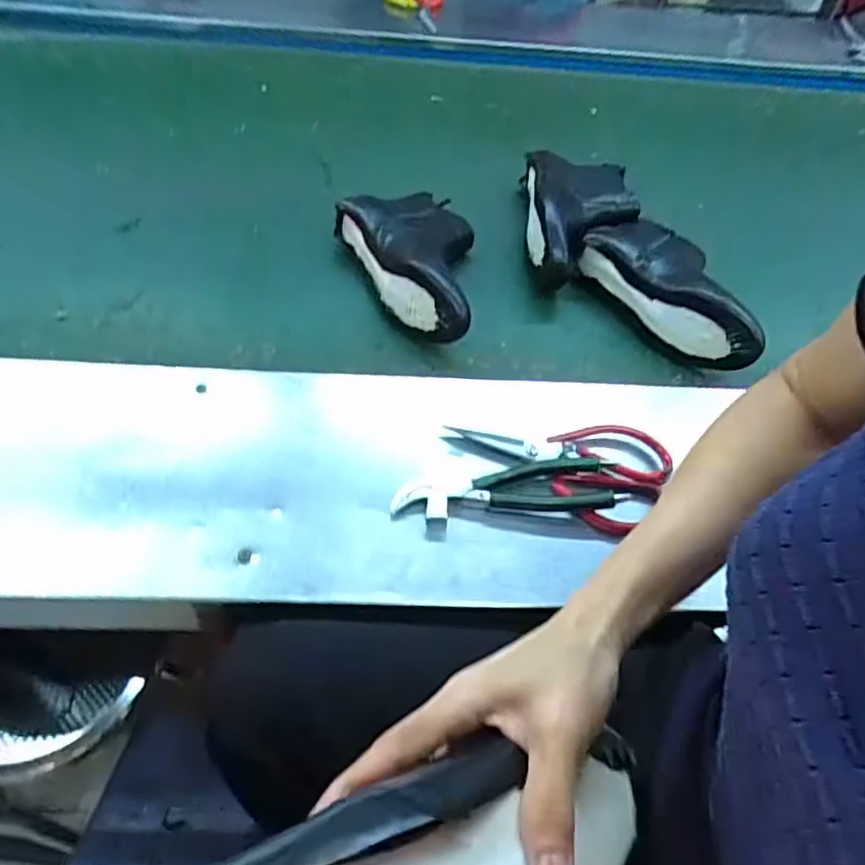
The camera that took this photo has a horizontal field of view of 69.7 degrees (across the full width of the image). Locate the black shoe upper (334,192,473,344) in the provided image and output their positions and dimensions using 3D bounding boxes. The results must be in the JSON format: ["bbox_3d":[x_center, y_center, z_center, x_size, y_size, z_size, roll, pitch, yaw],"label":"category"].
[{"bbox_3d":[0.001,-0.198,0.708,0.143,0.080,0.230,-21,59,-19],"label":"black shoe upper"}]

